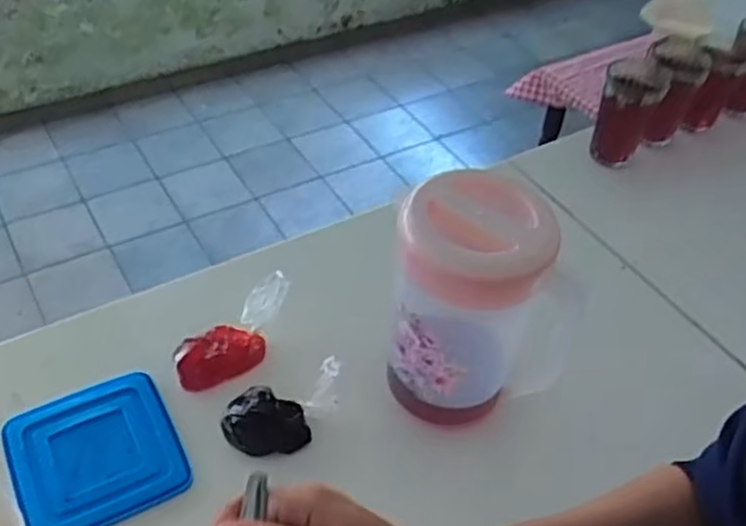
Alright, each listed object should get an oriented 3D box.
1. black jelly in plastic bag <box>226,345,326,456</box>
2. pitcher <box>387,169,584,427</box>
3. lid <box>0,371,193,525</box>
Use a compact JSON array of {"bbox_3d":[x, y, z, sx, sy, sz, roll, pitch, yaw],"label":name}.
[{"bbox_3d":[-0.098,0.143,0.687,0.074,0.034,0.057,-7,47,-13],"label":"black jelly in plastic bag"},{"bbox_3d":[0.074,0.031,0.665,0.110,0.213,0.125,-6,47,-12],"label":"pitcher"},{"bbox_3d":[-0.243,0.169,0.663,0.134,0.012,0.134,-19,51,-23],"label":"lid"}]

